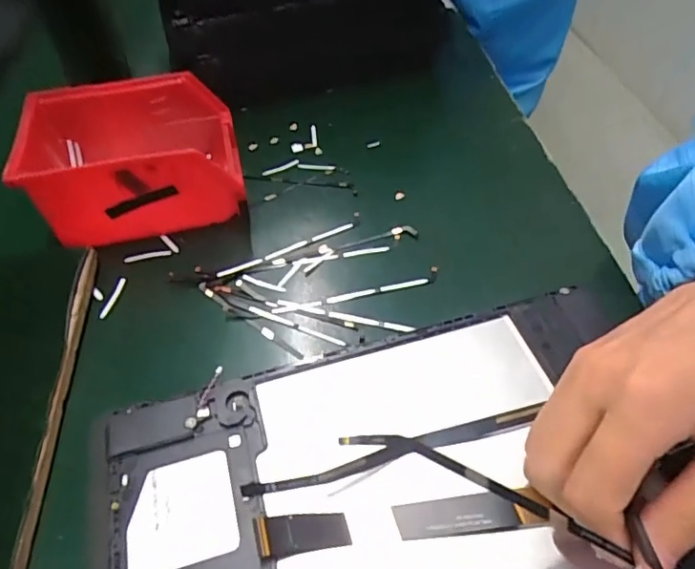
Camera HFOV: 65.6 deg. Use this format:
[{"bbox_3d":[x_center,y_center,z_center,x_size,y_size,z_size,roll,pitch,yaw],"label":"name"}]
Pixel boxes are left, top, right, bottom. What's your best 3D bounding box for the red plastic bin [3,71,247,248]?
[{"bbox_3d":[-0.159,-0.092,0.393,0.153,0.064,0.108,-10,49,-6],"label":"red plastic bin"}]

